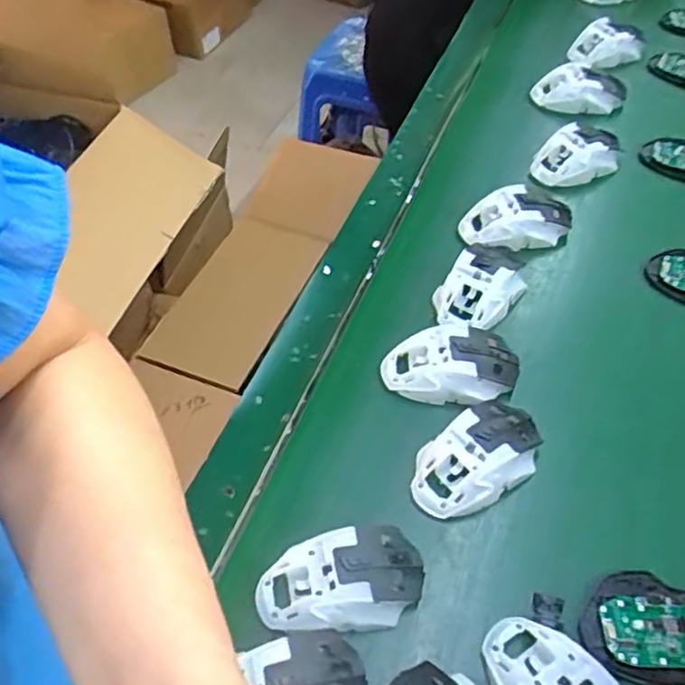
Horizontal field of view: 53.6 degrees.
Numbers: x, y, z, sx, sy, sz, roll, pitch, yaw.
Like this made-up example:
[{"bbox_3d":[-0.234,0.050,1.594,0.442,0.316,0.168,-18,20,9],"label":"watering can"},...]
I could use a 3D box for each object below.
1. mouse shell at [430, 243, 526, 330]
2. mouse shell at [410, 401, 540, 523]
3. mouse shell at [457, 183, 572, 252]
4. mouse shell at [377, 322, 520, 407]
[{"bbox_3d":[0.131,-0.054,0.636,0.065,0.036,0.121,30,58,21],"label":"mouse shell"},{"bbox_3d":[0.106,0.088,0.528,0.112,0.039,0.062,-30,58,-22],"label":"mouse shell"},{"bbox_3d":[0.178,-0.126,0.688,0.111,0.037,0.066,-10,53,-8],"label":"mouse shell"},{"bbox_3d":[0.094,0.017,0.584,0.109,0.036,0.069,13,53,10],"label":"mouse shell"}]

